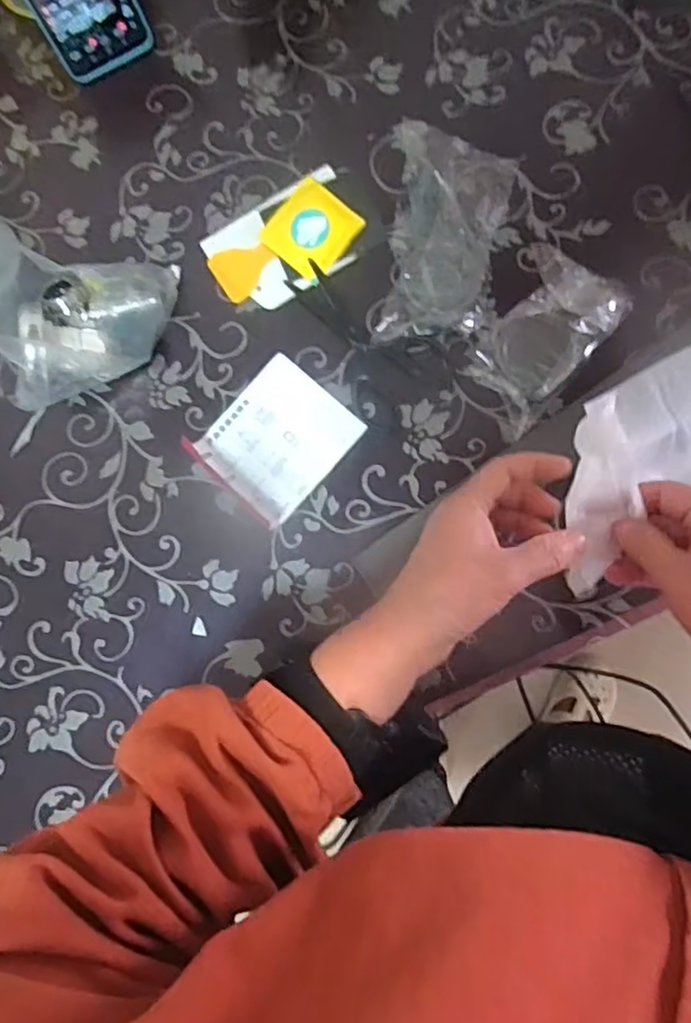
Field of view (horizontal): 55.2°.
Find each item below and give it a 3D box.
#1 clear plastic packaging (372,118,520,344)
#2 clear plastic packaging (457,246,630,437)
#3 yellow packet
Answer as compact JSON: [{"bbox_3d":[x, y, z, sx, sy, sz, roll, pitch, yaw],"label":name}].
[{"bbox_3d":[0.081,-0.217,0.517,0.092,0.037,0.177,5,83,7],"label":"clear plastic packaging"},{"bbox_3d":[0.146,-0.129,0.504,0.078,0.030,0.132,37,88,9],"label":"clear plastic packaging"},{"bbox_3d":[-0.028,-0.230,0.540,0.067,0.017,0.062,40,88,10],"label":"yellow packet"}]

